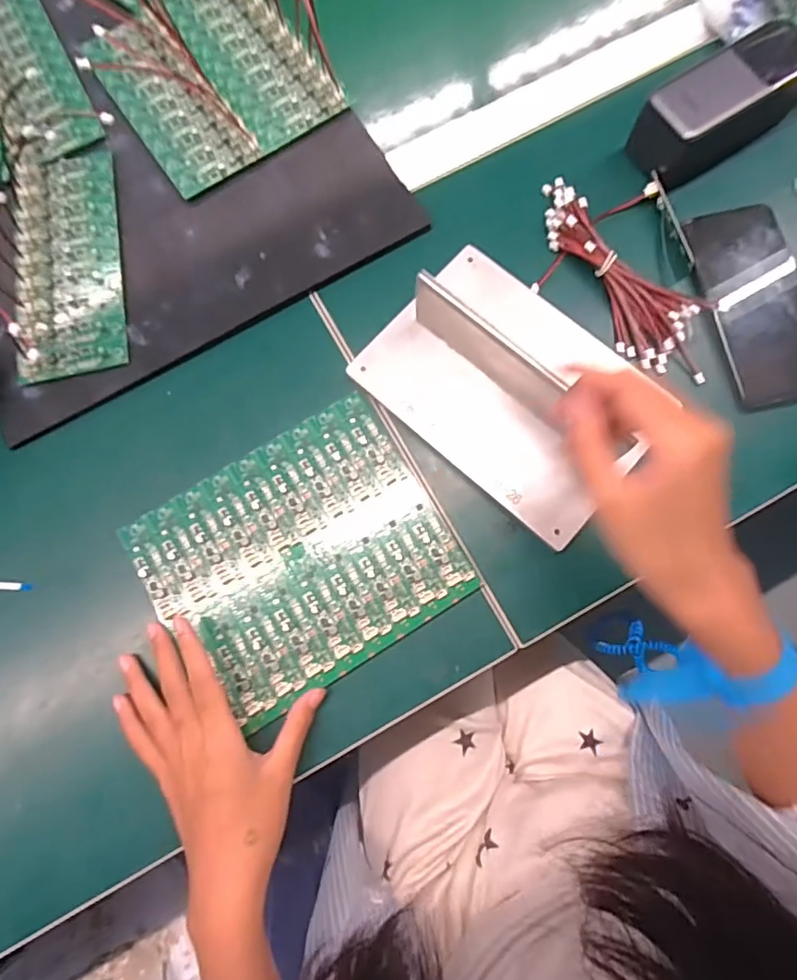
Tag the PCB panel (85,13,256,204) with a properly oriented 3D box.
[{"bbox_3d":[-0.196,-0.331,0.461,0.071,0.009,0.182,-35,79,-6],"label":"PCB panel"}]

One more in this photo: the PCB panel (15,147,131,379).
[{"bbox_3d":[-0.261,-0.183,0.431,0.078,0.010,0.198,-11,78,-1],"label":"PCB panel"}]

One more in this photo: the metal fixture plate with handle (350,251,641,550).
[{"bbox_3d":[0.081,-0.079,0.375,0.193,0.064,0.140,41,82,9],"label":"metal fixture plate with handle"}]

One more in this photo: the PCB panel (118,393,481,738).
[{"bbox_3d":[-0.068,0.046,0.376,0.192,0.006,0.163,-32,79,-5],"label":"PCB panel"}]

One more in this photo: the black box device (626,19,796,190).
[{"bbox_3d":[0.257,-0.300,0.420,0.149,0.053,0.061,-33,79,-5],"label":"black box device"}]

